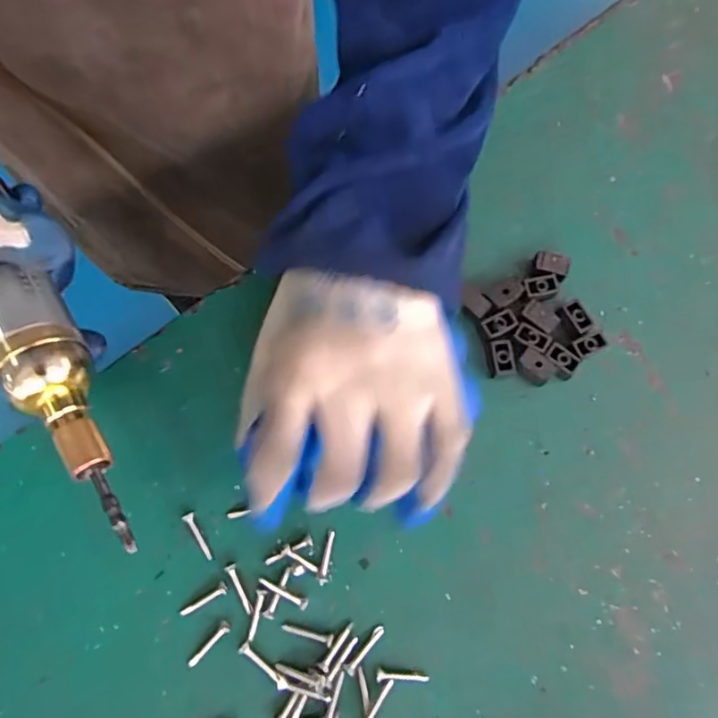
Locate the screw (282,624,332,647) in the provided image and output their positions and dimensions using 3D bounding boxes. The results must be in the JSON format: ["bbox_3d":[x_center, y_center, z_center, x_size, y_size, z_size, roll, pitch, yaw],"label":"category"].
[{"bbox_3d":[-0.024,0.130,0.272,0.025,0.004,0.005,12,73,2],"label":"screw"}]

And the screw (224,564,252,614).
[{"bbox_3d":[-0.057,0.110,0.275,0.005,0.004,0.024,-27,76,-9],"label":"screw"}]

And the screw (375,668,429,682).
[{"bbox_3d":[0.020,0.147,0.268,0.024,0.005,0.005,7,73,1],"label":"screw"}]

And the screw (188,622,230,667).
[{"bbox_3d":[-0.070,0.133,0.269,0.005,0.004,0.024,41,77,10],"label":"screw"}]

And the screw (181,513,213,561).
[{"bbox_3d":[-0.080,0.087,0.283,0.006,0.004,0.025,-25,76,-9],"label":"screw"}]

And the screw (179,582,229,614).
[{"bbox_3d":[-0.074,0.114,0.275,0.024,0.004,0.006,-27,76,-9],"label":"screw"}]

